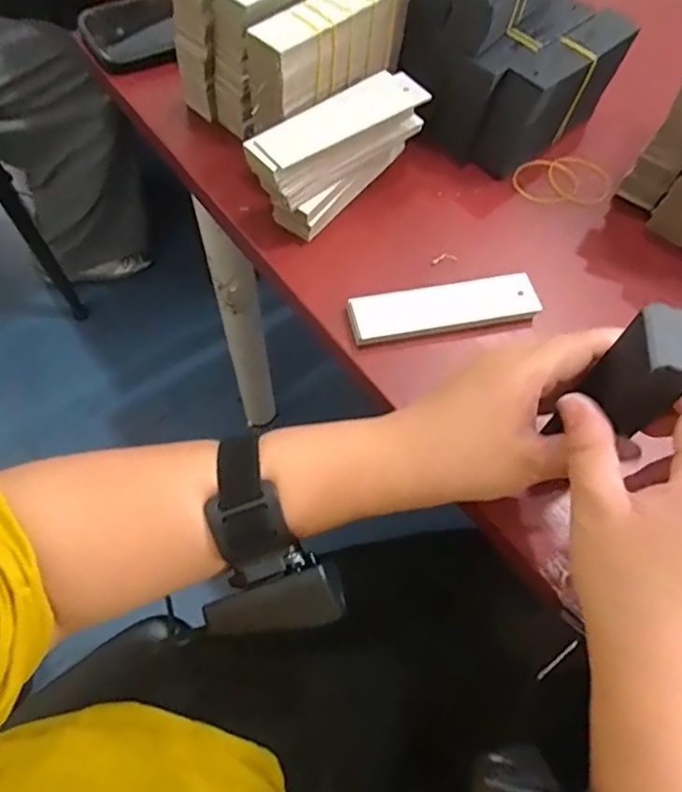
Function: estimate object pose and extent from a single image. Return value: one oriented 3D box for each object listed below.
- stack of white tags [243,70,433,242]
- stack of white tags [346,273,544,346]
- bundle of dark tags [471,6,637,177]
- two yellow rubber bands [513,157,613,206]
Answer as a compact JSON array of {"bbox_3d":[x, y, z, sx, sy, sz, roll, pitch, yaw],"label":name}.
[{"bbox_3d":[-0.001,-0.170,0.419,0.133,0.062,0.045,-39,71,-21],"label":"stack of white tags"},{"bbox_3d":[0.070,-0.058,0.390,0.128,0.009,0.034,-10,63,-9],"label":"stack of white tags"},{"bbox_3d":[0.166,-0.235,0.462,0.141,0.071,0.033,-38,70,-21],"label":"bundle of dark tags"},{"bbox_3d":[0.180,-0.172,0.475,0.086,0.008,0.055,-21,65,-14],"label":"two yellow rubber bands"}]

